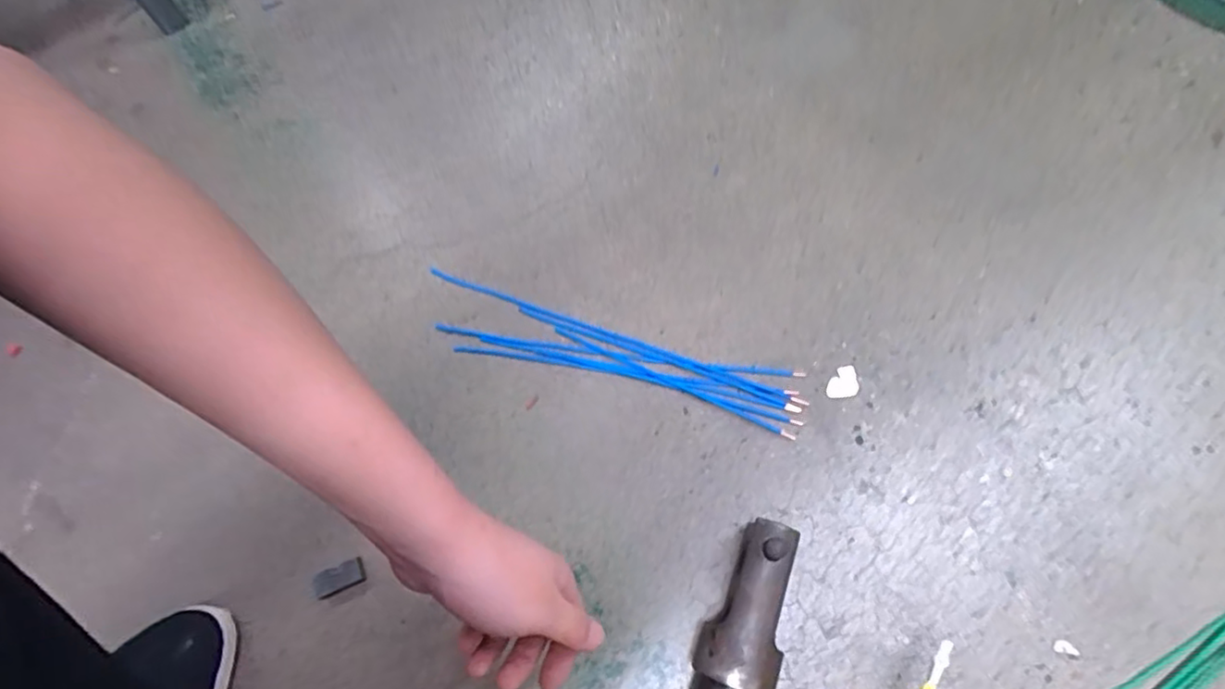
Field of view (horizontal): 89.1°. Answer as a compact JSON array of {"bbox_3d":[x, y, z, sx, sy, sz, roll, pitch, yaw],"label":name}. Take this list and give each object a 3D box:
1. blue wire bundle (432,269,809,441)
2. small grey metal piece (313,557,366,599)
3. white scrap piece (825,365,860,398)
[{"bbox_3d":[-0.005,0.012,0.630,0.382,0.016,0.072,16,67,11],"label":"blue wire bundle"},{"bbox_3d":[-0.246,0.209,0.556,0.046,0.012,0.023,-20,65,-5],"label":"small grey metal piece"},{"bbox_3d":[0.222,0.036,0.604,0.031,0.004,0.031,-3,65,2],"label":"white scrap piece"}]

